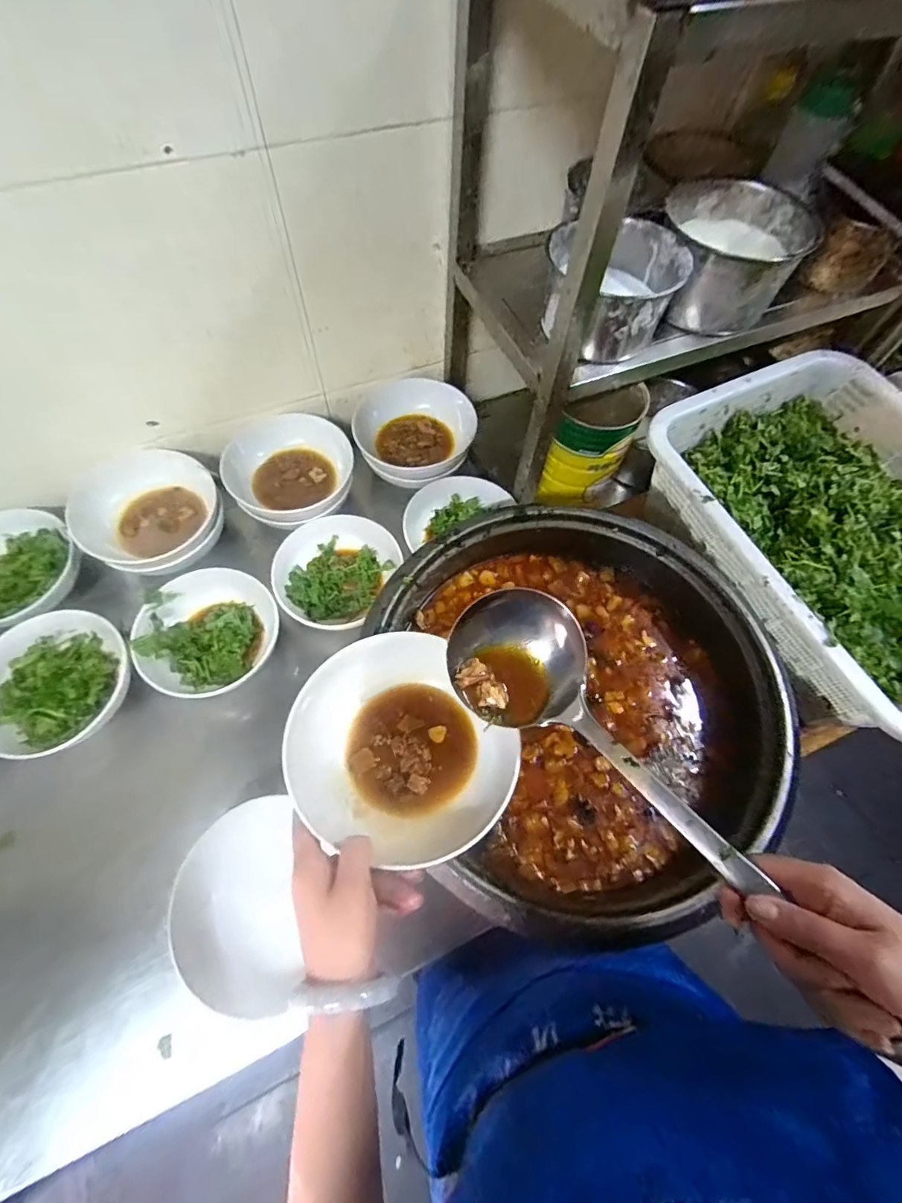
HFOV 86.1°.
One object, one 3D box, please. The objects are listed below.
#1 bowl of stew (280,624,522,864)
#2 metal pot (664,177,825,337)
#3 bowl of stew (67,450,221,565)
[{"bbox_3d":[-0.048,0.122,0.420,0.168,0.060,0.194,-32,70,-16],"label":"bowl of stew"},{"bbox_3d":[0.340,-0.417,0.592,0.158,0.093,0.165,12,64,3],"label":"metal pot"},{"bbox_3d":[-0.438,-0.134,0.706,0.173,0.079,0.178,1,64,-2],"label":"bowl of stew"}]

